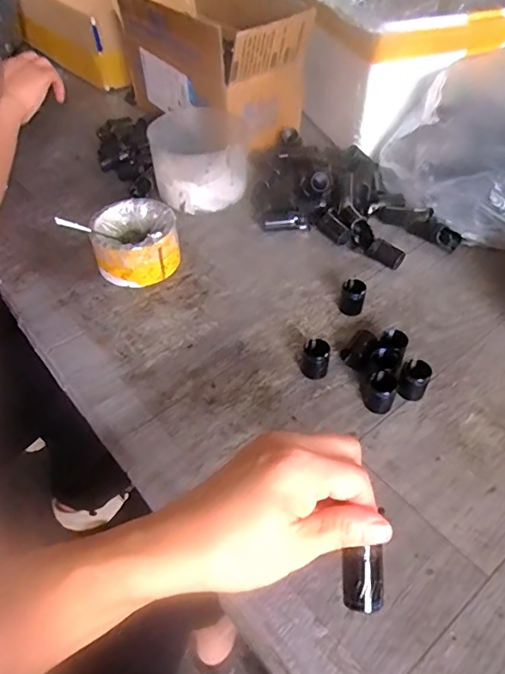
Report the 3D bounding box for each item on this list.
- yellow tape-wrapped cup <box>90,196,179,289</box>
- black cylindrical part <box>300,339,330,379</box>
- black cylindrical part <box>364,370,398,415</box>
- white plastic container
[{"bbox_3d":[-0.121,-0.098,0.528,0.082,0.054,0.085,-1,48,1],"label":"yellow tape-wrapped cup"},{"bbox_3d":[0.054,0.018,0.432,0.023,0.031,0.021,-1,48,1],"label":"black cylindrical part"},{"bbox_3d":[0.104,0.044,0.410,0.022,0.030,0.026,19,52,18],"label":"black cylindrical part"},{"bbox_3d":[-0.066,-0.213,0.614,0.110,0.076,0.124,-16,49,-12],"label":"white plastic container"}]

